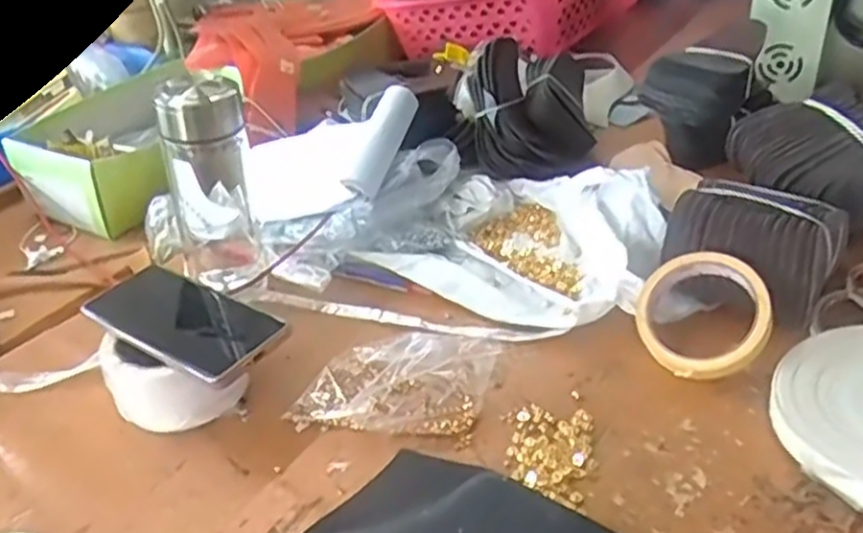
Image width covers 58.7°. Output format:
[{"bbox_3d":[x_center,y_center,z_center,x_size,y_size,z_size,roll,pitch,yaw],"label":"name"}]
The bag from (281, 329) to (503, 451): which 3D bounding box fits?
[{"bbox_3d":[-0.026,0.079,0.582,0.139,0.028,0.106,4,35,13],"label":"bag"}]

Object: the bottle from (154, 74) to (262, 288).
[{"bbox_3d":[-0.182,-0.061,0.647,0.074,0.182,0.060,-16,35,-16],"label":"bottle"}]

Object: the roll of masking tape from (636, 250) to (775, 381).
[{"bbox_3d":[0.202,0.036,0.574,0.095,0.022,0.095,-11,63,23],"label":"roll of masking tape"}]

